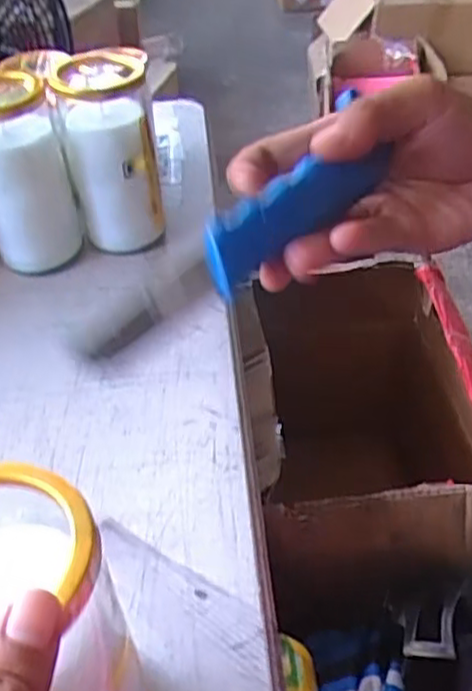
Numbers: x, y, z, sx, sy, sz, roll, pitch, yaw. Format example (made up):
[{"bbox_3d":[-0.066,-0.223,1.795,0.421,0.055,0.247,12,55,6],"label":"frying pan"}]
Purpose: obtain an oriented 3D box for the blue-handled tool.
[{"bbox_3d":[0.004,-0.043,0.272,0.155,0.022,0.023,-38,55,-25],"label":"blue-handled tool"}]

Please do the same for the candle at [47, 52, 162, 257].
[{"bbox_3d":[-0.101,-0.154,0.558,0.071,0.139,0.086,-9,42,-9],"label":"candle"}]

